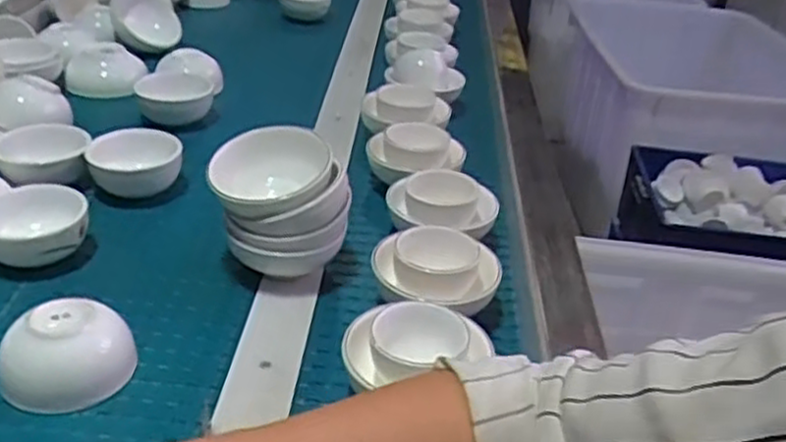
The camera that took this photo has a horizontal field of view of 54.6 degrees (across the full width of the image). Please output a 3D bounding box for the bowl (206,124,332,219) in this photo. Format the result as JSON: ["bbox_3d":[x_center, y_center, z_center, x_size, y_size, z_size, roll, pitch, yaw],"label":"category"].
[{"bbox_3d":[-0.112,-0.043,0.707,0.092,0.054,0.108,28,61,7],"label":"bowl"}]

